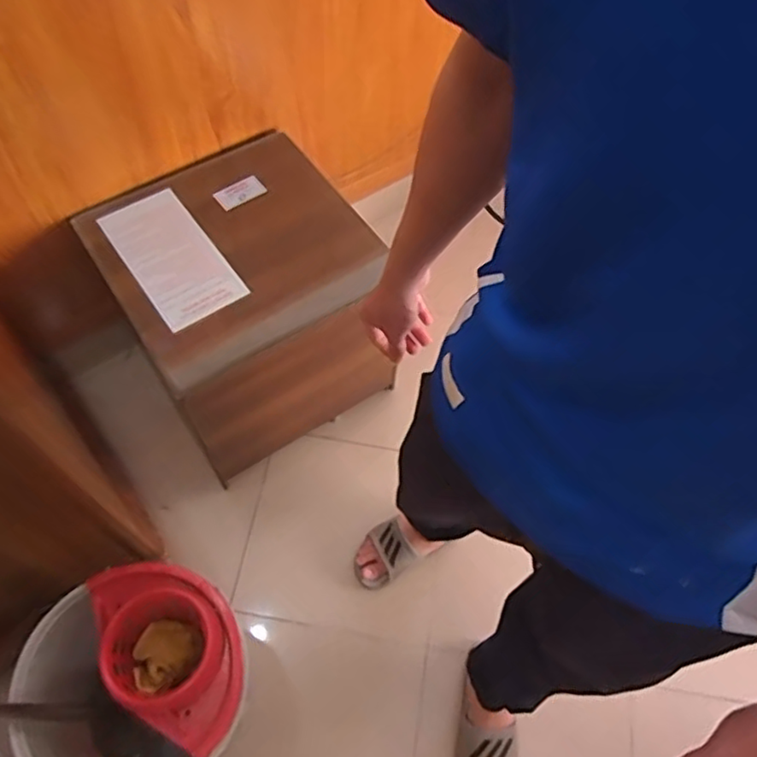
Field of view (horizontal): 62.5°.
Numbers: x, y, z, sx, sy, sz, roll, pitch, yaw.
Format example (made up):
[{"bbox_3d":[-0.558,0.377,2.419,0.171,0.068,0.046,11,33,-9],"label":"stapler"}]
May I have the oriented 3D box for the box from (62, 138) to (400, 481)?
[{"bbox_3d":[-0.255,-0.148,1.248,0.429,0.367,0.450,-31,67,-18],"label":"box"}]

